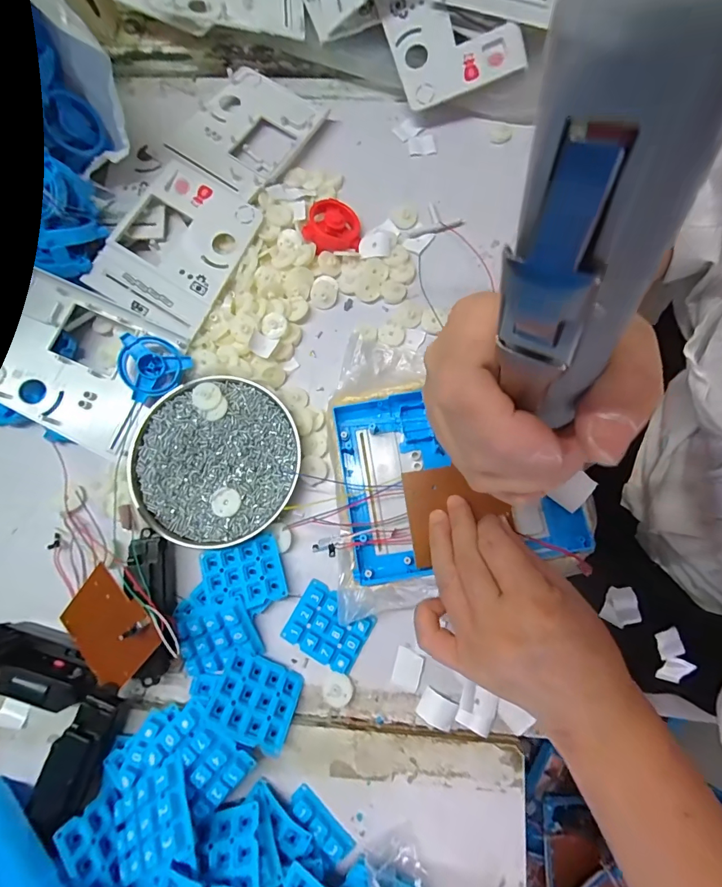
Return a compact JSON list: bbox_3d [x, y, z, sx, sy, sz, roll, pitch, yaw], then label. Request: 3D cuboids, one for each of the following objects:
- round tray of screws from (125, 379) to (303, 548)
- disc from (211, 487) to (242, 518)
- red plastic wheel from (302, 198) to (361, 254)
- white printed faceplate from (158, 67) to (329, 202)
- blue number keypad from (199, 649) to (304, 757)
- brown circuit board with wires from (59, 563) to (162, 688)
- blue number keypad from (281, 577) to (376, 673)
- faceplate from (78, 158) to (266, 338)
[{"bbox_3d":[-0.119,0.012,0.329,0.128,0.015,0.134,33,78,7],"label":"round tray of screws"},{"bbox_3d":[-0.108,0.047,0.328,0.022,0.004,0.022,0,76,-1],"label":"disc"},{"bbox_3d":[-0.025,-0.203,0.375,0.049,0.017,0.049,4,76,0],"label":"red plastic wheel"},{"bbox_3d":[-0.115,-0.310,0.404,0.117,0.010,0.139,30,77,6],"label":"white printed faceplate"},{"bbox_3d":[-0.074,0.180,0.289,0.059,0.004,0.050,32,45,-12],"label":"blue number keypad"},{"bbox_3d":[-0.180,0.130,0.287,0.071,0.012,0.072,45,106,12],"label":"brown circuit board with wires"},{"bbox_3d":[-0.025,0.141,0.314,0.058,0.012,0.049,29,77,6],"label":"blue number keypad"},{"bbox_3d":[-0.164,-0.179,0.367,0.108,0.016,0.139,27,77,5],"label":"faceplate"}]

